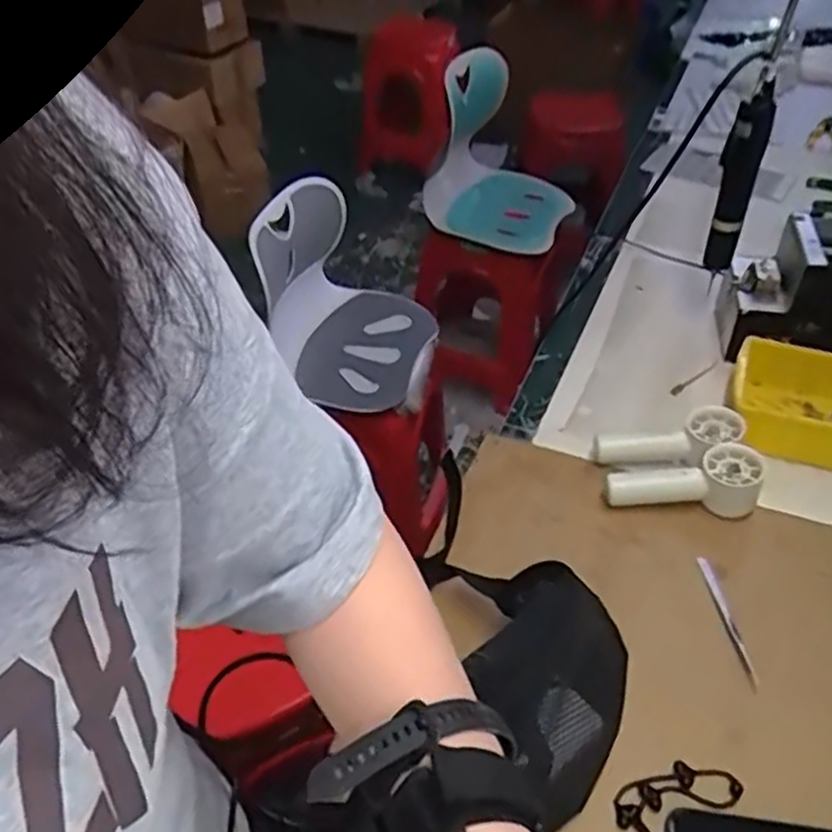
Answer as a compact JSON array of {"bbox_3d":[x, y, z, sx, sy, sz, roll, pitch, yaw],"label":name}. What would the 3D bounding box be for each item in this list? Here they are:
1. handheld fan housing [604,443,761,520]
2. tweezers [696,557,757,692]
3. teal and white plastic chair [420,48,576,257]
[{"bbox_3d":[0.265,0.066,0.745,0.144,0.056,0.052,1,41,5],"label":"handheld fan housing"},{"bbox_3d":[0.274,0.178,0.659,0.013,0.009,0.123,-5,41,-2],"label":"tweezers"},{"bbox_3d":[0.188,-0.614,1.679,0.320,0.375,0.382,6,44,7],"label":"teal and white plastic chair"}]

